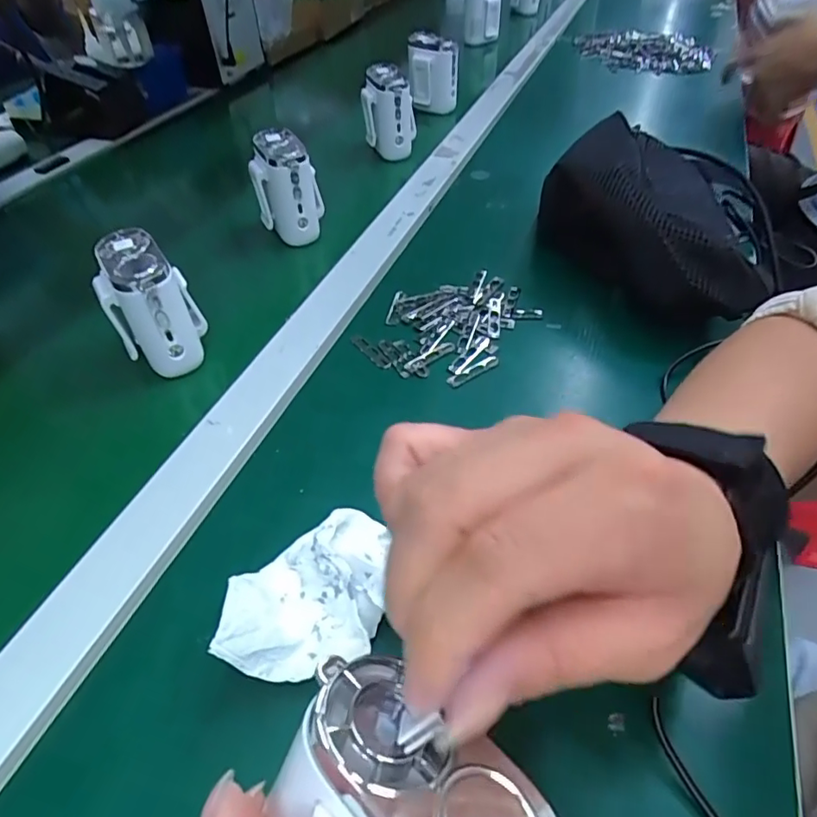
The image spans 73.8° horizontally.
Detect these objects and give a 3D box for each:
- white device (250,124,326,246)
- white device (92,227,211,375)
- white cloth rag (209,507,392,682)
[{"bbox_3d":[-0.111,-0.201,0.500,0.057,0.083,0.056,-12,48,-10],"label":"white device"},{"bbox_3d":[-0.179,-0.073,0.379,0.056,0.077,0.065,-22,50,-18],"label":"white device"},{"bbox_3d":[-0.046,0.083,0.260,0.068,0.038,0.084,1,47,2],"label":"white cloth rag"}]

